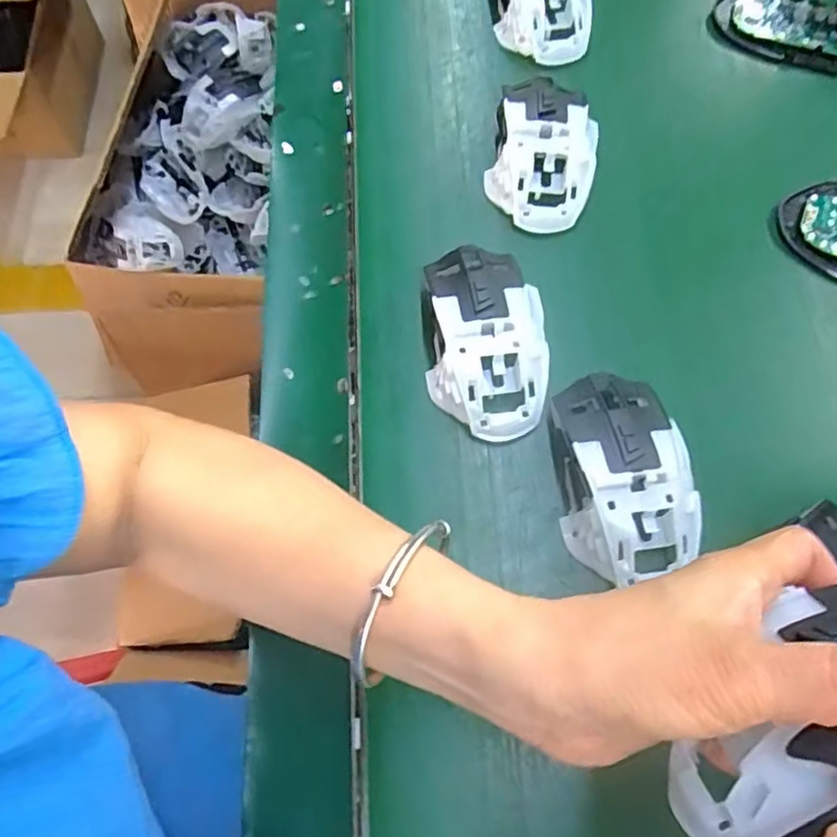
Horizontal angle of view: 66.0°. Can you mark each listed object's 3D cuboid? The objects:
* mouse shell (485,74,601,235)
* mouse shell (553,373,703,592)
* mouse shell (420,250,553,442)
[{"bbox_3d":[0.081,-0.176,0.414,0.065,0.036,0.107,12,68,5],"label":"mouse shell"},{"bbox_3d":[0.103,0.026,0.329,0.061,0.037,0.106,-8,68,-3],"label":"mouse shell"},{"bbox_3d":[0.038,-0.048,0.360,0.063,0.039,0.113,0,67,0],"label":"mouse shell"}]

